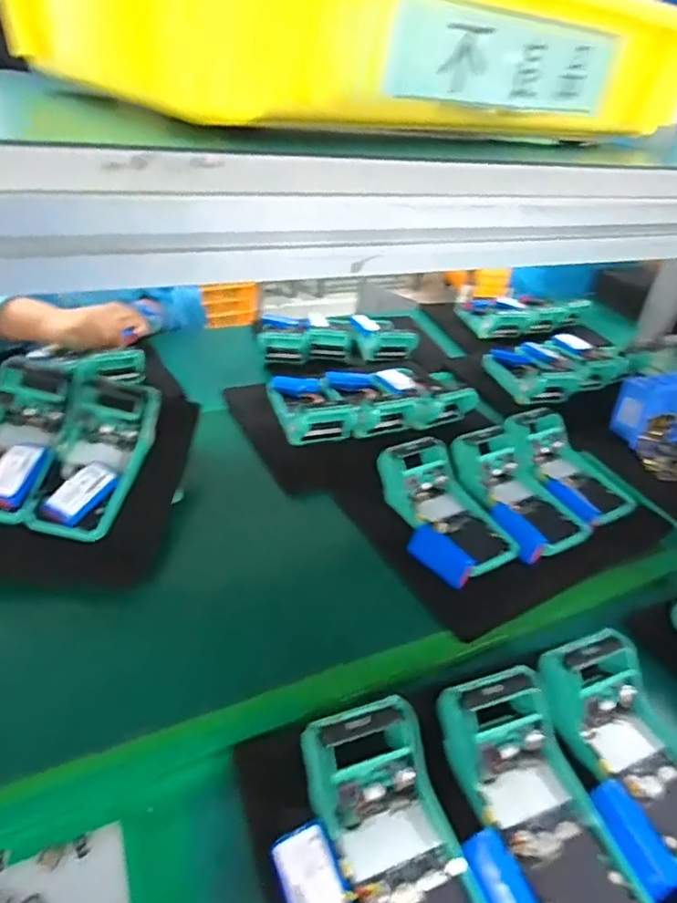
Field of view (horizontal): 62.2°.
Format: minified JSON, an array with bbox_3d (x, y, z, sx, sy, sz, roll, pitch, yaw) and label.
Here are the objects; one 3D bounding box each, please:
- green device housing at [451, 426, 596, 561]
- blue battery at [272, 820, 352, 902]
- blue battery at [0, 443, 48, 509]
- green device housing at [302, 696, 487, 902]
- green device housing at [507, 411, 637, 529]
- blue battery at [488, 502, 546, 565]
[{"bbox_3d":[0.211,0.043,0.666,0.099,0.057,0.170,-12,40,-24],"label":"green device housing"},{"bbox_3d":[-0.015,0.268,0.345,0.038,0.020,0.068,-11,40,-22],"label":"blue battery"},{"bbox_3d":[-0.318,0.021,0.548,0.036,0.022,0.078,9,52,3],"label":"blue battery"},{"bbox_3d":[0.038,0.260,0.367,0.084,0.055,0.172,-11,52,-22],"label":"green device housing"},{"bbox_3d":[0.297,0.016,0.719,0.114,0.060,0.172,-13,41,-25],"label":"green device housing"},{"bbox_3d":[0.195,0.090,0.621,0.024,0.027,0.075,-12,40,-23],"label":"blue battery"}]

